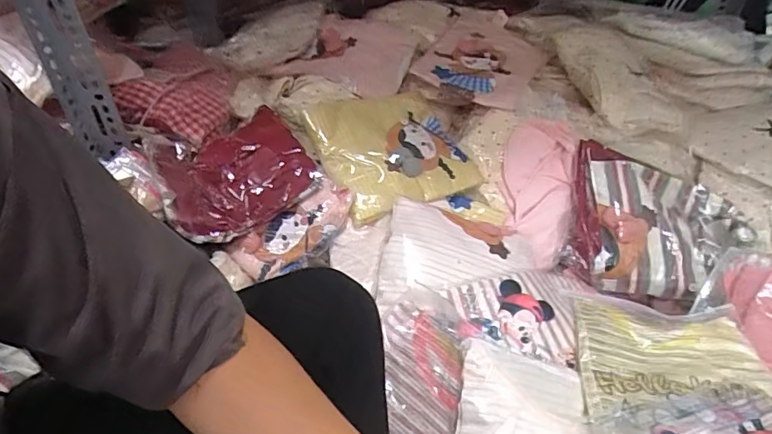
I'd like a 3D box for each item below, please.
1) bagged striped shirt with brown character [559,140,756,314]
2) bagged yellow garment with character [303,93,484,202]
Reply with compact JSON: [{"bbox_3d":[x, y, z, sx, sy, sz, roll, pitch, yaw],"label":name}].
[{"bbox_3d":[0.421,0.025,0.780,0.280,0.065,0.221,17,78,-1],"label":"bagged striped shirt with brown character"},{"bbox_3d":[0.012,-0.117,0.833,0.243,0.032,0.226,-20,68,-25],"label":"bagged yellow garment with character"}]

